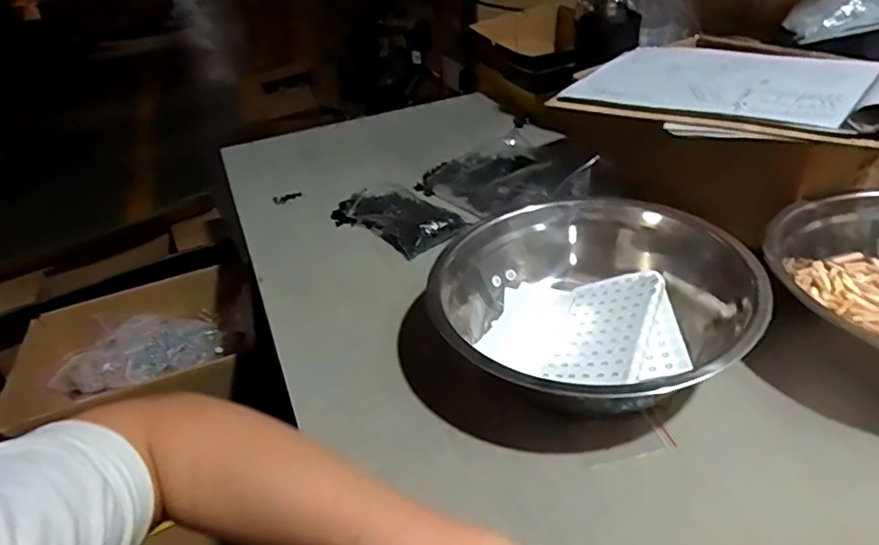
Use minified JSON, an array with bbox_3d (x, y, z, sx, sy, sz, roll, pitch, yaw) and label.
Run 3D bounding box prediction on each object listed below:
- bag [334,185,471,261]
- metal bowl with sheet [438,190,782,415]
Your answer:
[{"bbox_3d":[-0.049,-0.067,0.687,0.081,0.028,0.180,-31,40,-32],"label":"bag"},{"bbox_3d":[0.117,0.033,0.474,0.229,0.087,0.235,-15,34,-11],"label":"metal bowl with sheet"}]

